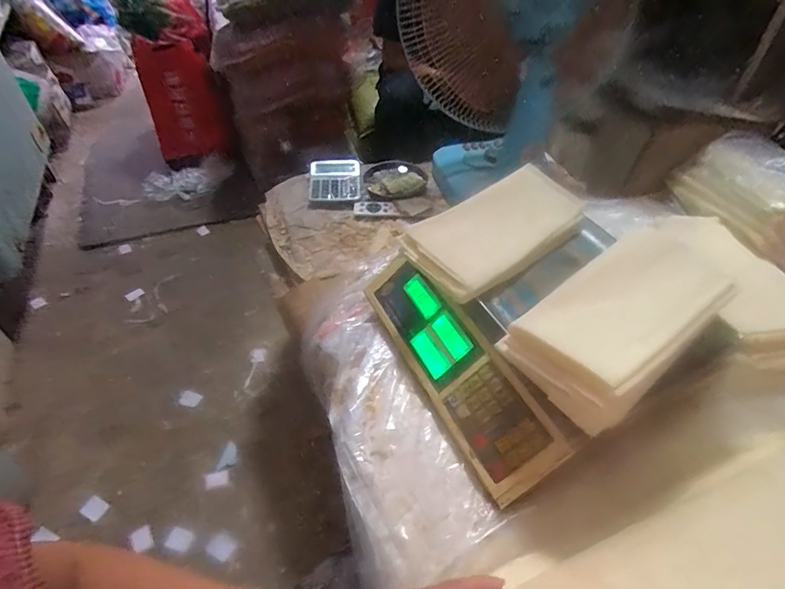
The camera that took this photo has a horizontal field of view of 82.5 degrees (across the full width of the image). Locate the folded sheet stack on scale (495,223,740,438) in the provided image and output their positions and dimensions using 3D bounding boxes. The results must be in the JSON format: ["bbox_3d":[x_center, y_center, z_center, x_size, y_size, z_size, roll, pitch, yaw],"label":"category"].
[{"bbox_3d":[0.239,0.020,0.454,0.251,0.052,0.128,-27,51,-25],"label":"folded sheet stack on scale"}]

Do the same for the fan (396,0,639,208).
[{"bbox_3d":[0.221,-0.454,0.786,0.338,0.472,0.252,-24,50,-23],"label":"fan"}]

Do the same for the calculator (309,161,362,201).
[{"bbox_3d":[-0.119,-0.234,0.922,0.105,0.033,0.127,-3,45,-4],"label":"calculator"}]

